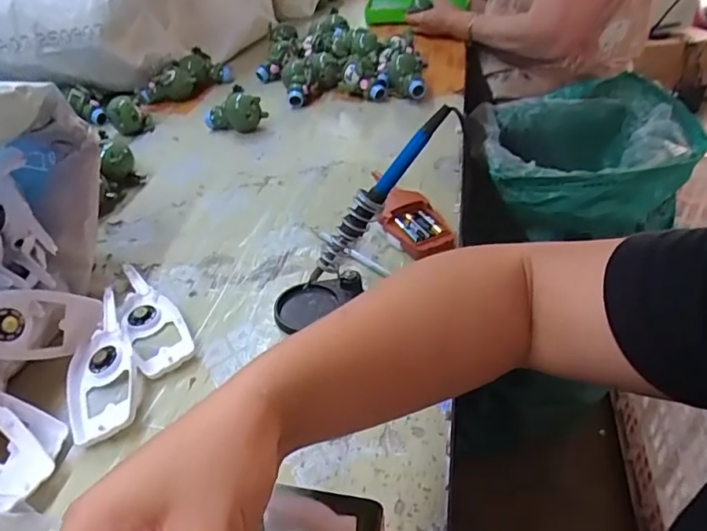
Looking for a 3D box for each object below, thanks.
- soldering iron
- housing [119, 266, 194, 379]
[{"bbox_3d":[0.017,-0.057,0.472,0.017,0.205,0.016,23,26,-34],"label":"soldering iron"},{"bbox_3d":[-0.203,0.049,0.523,0.053,0.013,0.161,-24,43,-22],"label":"housing"}]

